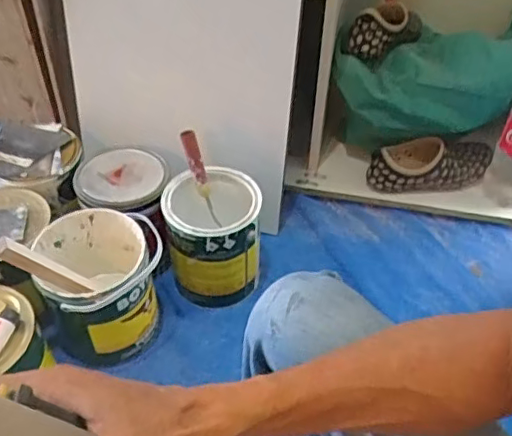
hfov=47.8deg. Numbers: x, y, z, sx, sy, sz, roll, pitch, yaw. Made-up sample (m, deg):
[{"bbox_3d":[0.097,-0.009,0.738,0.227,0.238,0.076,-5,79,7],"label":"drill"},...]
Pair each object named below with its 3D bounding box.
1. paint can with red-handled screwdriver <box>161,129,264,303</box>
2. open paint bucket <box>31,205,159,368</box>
[{"bbox_3d":[-0.074,0.013,0.990,0.150,0.237,0.160,2,44,-2],"label":"paint can with red-handled screwdriver"},{"bbox_3d":[-0.244,0.112,0.929,0.182,0.199,0.176,2,44,-2],"label":"open paint bucket"}]

